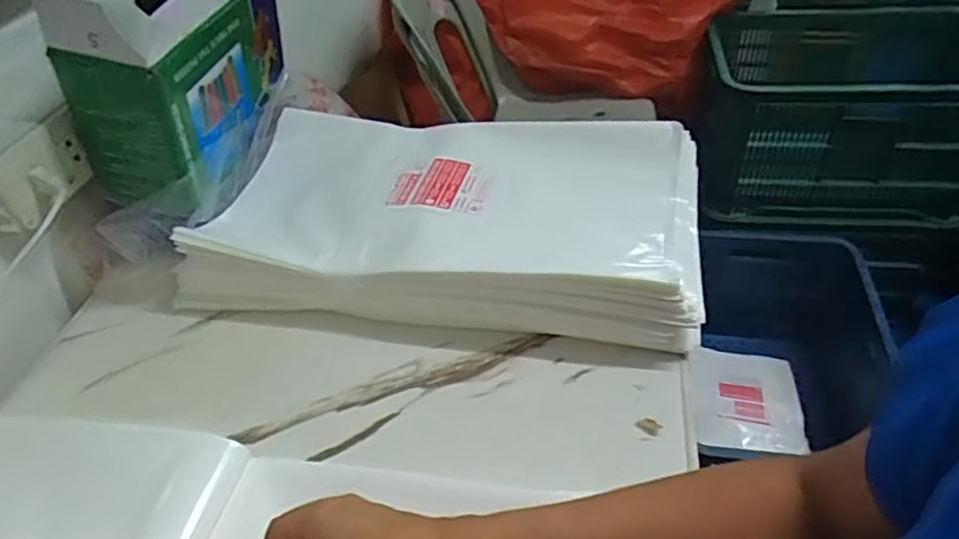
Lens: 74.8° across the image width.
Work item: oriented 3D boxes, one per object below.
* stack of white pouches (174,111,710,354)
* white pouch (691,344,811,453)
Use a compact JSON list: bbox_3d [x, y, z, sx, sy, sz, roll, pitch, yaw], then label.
[{"bbox_3d":[-0.028,-0.053,0.650,0.487,0.082,0.263,4,44,12],"label":"stack of white pouches"},{"bbox_3d":[0.543,0.256,1.279,0.206,0.034,0.238,2,44,10],"label":"white pouch"}]

